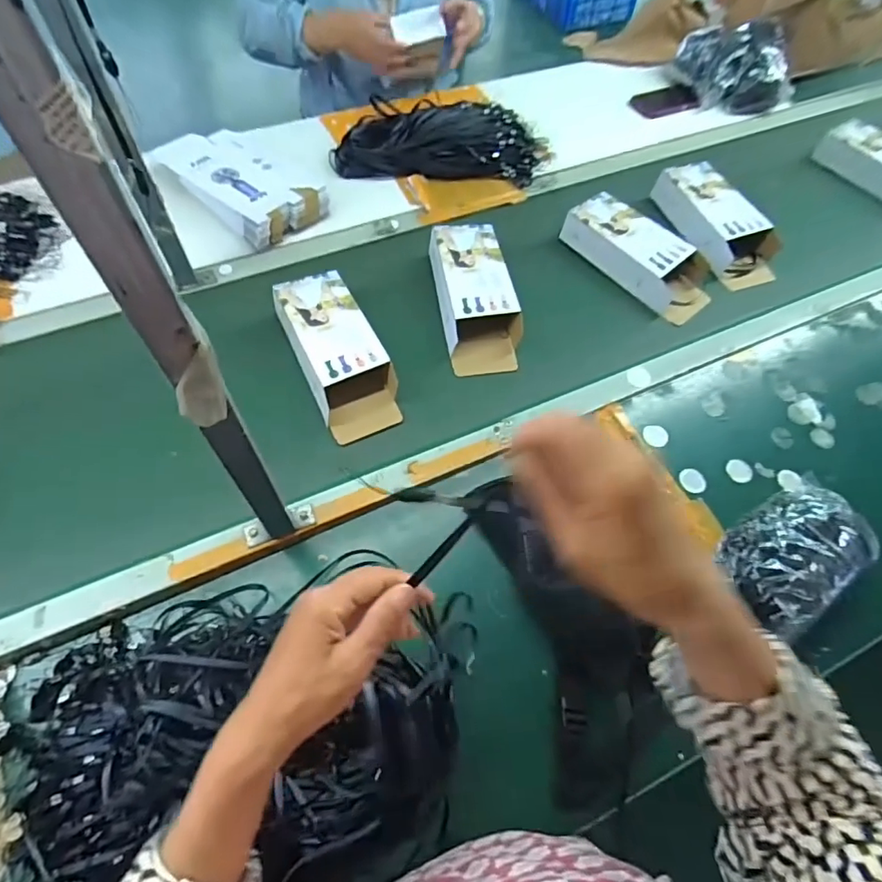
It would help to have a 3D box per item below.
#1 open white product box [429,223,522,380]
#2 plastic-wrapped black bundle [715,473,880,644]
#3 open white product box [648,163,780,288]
[{"bbox_3d":[0.051,-0.223,0.817,0.107,0.049,0.258,-8,63,-7],"label":"open white product box"},{"bbox_3d":[0.416,0.126,0.630,0.217,0.073,0.115,-29,67,-17],"label":"plastic-wrapped black bundle"},{"bbox_3d":[0.474,-0.376,0.921,0.127,0.066,0.262,-17,64,-11],"label":"open white product box"}]

